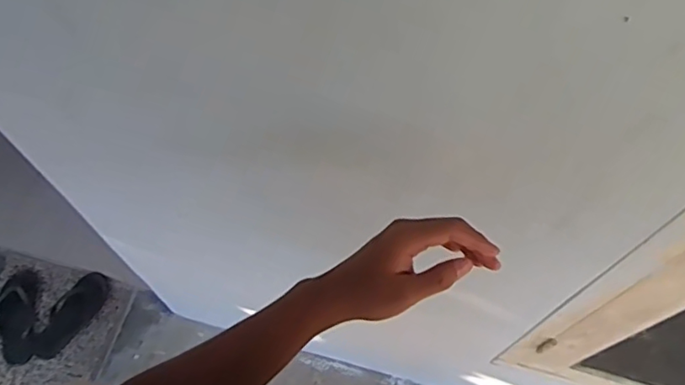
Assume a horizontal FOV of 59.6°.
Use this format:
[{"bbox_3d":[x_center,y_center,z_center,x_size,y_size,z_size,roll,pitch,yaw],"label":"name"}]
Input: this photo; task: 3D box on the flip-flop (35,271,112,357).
[{"bbox_3d":[-0.760,0.338,1.673,0.114,0.036,0.261,35,69,15],"label":"flip-flop"}]

